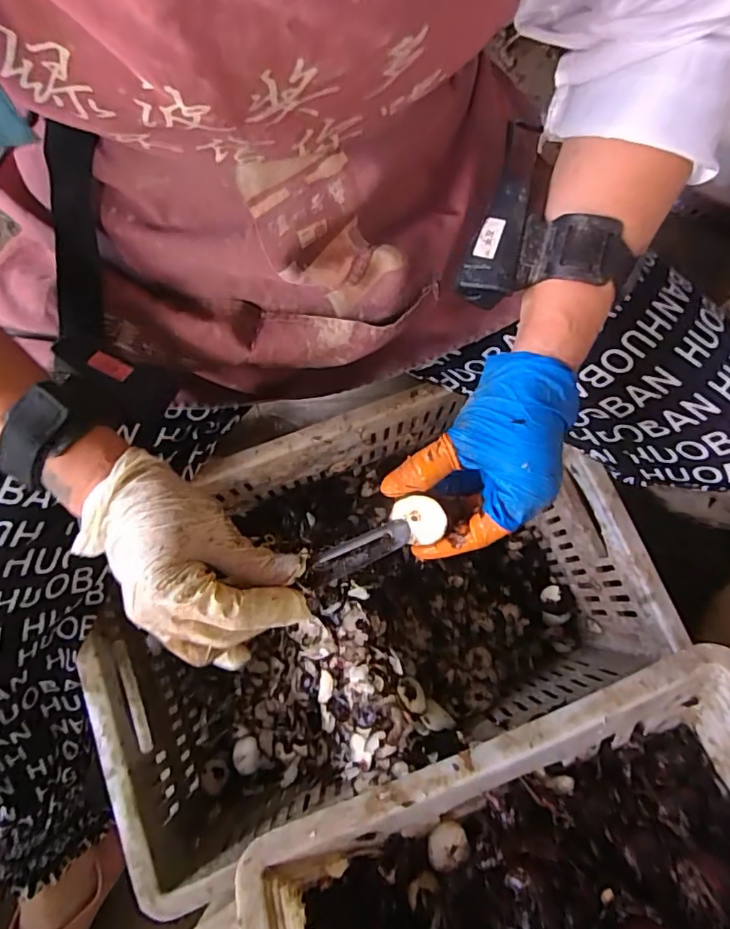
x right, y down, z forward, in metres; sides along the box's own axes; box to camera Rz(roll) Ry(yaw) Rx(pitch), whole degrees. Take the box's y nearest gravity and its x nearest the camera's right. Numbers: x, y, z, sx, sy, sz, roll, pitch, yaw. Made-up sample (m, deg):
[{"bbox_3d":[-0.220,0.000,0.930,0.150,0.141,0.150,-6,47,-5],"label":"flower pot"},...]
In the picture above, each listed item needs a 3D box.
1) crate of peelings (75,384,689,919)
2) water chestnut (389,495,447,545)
[{"bbox_3d":[-0.005,0.130,0.539,0.457,0.194,0.299,-22,77,-6],"label":"crate of peelings"},{"bbox_3d":[0.033,0.031,0.326,0.030,0.016,0.025,-10,99,24],"label":"water chestnut"}]

